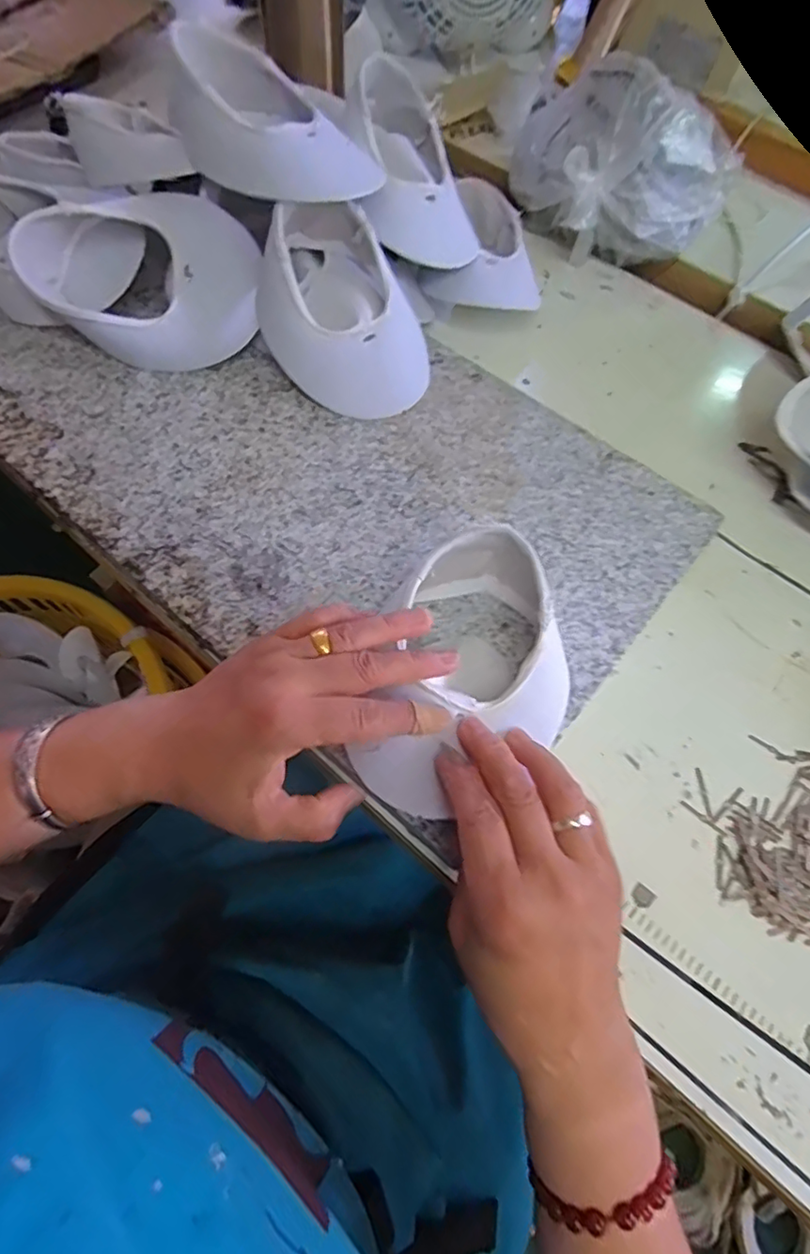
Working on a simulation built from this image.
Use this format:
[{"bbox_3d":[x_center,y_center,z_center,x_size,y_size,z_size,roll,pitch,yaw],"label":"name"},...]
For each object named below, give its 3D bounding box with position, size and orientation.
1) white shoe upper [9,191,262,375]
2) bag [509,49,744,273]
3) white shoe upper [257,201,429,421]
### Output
[{"bbox_3d":[-0.185,-0.249,0.420,0.155,0.080,0.094,-18,66,-11],"label":"white shoe upper"},{"bbox_3d":[0.186,-0.390,0.505,0.194,0.116,0.097,16,64,5],"label":"bag"},{"bbox_3d":[-0.045,-0.230,0.419,0.112,0.079,0.140,-18,66,-11],"label":"white shoe upper"}]

